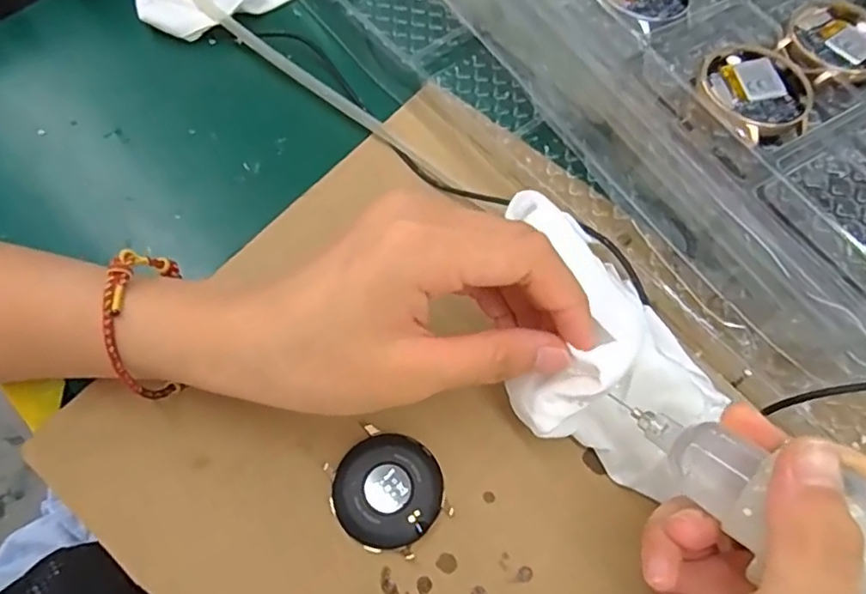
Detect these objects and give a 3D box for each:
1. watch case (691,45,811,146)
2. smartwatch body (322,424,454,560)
[{"bbox_3d":[0.131,-0.082,0.251,0.047,0.012,0.048,-24,69,-11],"label":"watch case"},{"bbox_3d":[-0.018,0.077,0.245,0.046,0.008,0.043,42,75,15],"label":"smartwatch body"}]

